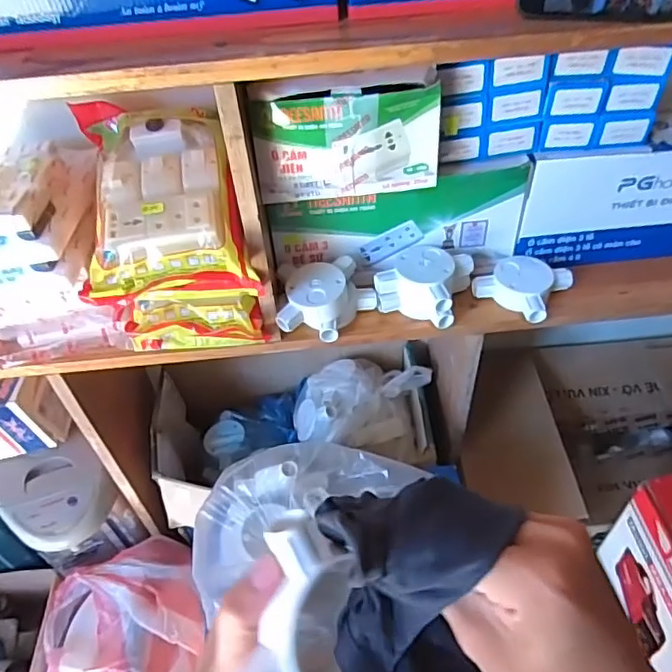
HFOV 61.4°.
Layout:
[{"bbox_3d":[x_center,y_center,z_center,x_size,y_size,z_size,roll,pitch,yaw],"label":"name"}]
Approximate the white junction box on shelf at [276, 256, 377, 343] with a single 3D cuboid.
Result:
[{"bbox_3d":[-0.009,-0.041,0.618,0.103,0.051,0.080,-2,47,2],"label":"white junction box on shelf"}]

